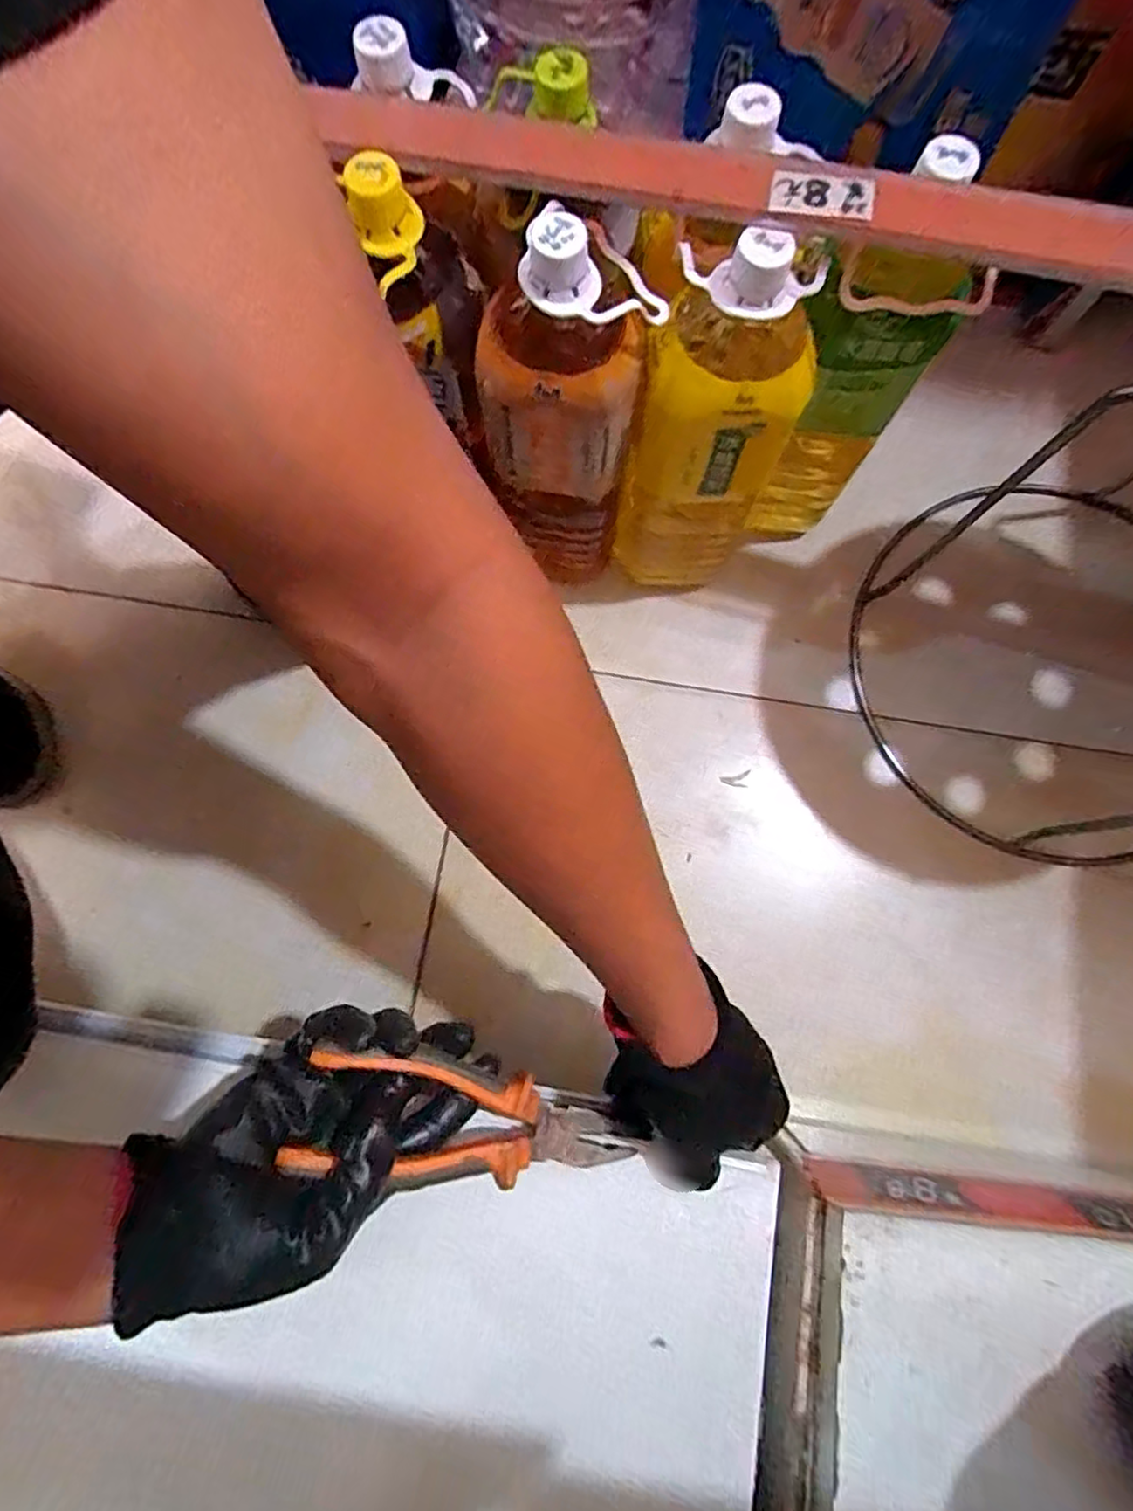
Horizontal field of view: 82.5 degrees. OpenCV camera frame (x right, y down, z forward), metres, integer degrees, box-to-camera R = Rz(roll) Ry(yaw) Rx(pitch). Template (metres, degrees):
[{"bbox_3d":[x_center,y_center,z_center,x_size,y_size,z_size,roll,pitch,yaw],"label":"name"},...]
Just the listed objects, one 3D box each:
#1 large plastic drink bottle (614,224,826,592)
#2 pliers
[{"bbox_3d":[0.100,-0.222,0.477,0.096,0.297,0.089,0,80,0],"label":"large plastic drink bottle"},{"bbox_3d":[-0.046,0.200,0.351,0.183,0.012,0.056,15,79,-23],"label":"pliers"}]

